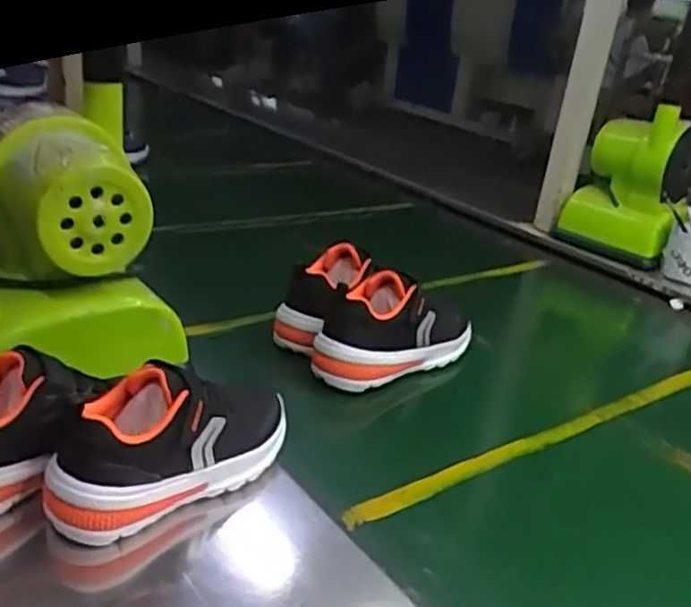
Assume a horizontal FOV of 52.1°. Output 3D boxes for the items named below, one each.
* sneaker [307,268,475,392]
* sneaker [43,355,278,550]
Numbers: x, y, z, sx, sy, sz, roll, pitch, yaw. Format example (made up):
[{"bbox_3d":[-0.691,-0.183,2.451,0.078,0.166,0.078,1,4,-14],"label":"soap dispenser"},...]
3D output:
[{"bbox_3d":[0.053,0.018,0.763,0.198,0.095,0.074,-16,32,-39],"label":"sneaker"},{"bbox_3d":[-0.120,0.091,0.517,0.194,0.089,0.065,-18,33,-41],"label":"sneaker"}]

